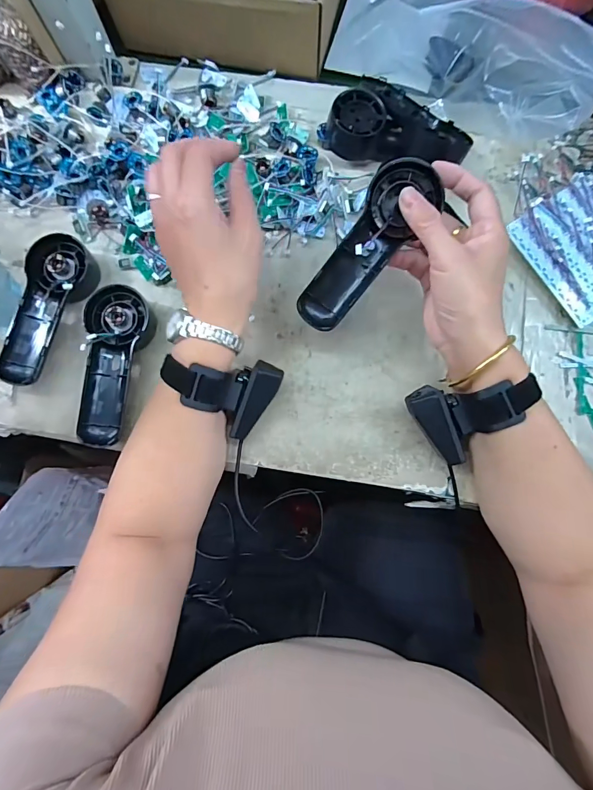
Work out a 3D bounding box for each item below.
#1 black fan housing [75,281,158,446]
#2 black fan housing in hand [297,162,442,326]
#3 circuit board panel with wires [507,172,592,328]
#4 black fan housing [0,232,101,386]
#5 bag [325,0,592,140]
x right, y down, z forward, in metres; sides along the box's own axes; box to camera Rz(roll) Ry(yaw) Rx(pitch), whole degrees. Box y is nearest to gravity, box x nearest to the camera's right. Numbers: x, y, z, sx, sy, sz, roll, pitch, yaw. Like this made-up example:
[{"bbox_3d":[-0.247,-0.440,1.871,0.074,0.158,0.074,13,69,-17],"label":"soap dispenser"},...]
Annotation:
[{"bbox_3d":[-0.172,-0.028,0.374,0.063,0.034,0.146,7,78,2],"label":"black fan housing"},{"bbox_3d":[0.059,-0.122,0.333,0.050,0.024,0.149,37,104,6],"label":"black fan housing in hand"},{"bbox_3d":[0.291,-0.148,0.397,0.100,0.013,0.127,-31,80,-6],"label":"circuit board panel with wires"},{"bbox_3d":[-0.238,-0.082,0.385,0.062,0.031,0.148,9,78,3],"label":"black fan housing"},{"bbox_3d":[0.190,-0.333,0.383,0.318,0.086,0.106,23,81,5],"label":"bag"}]

